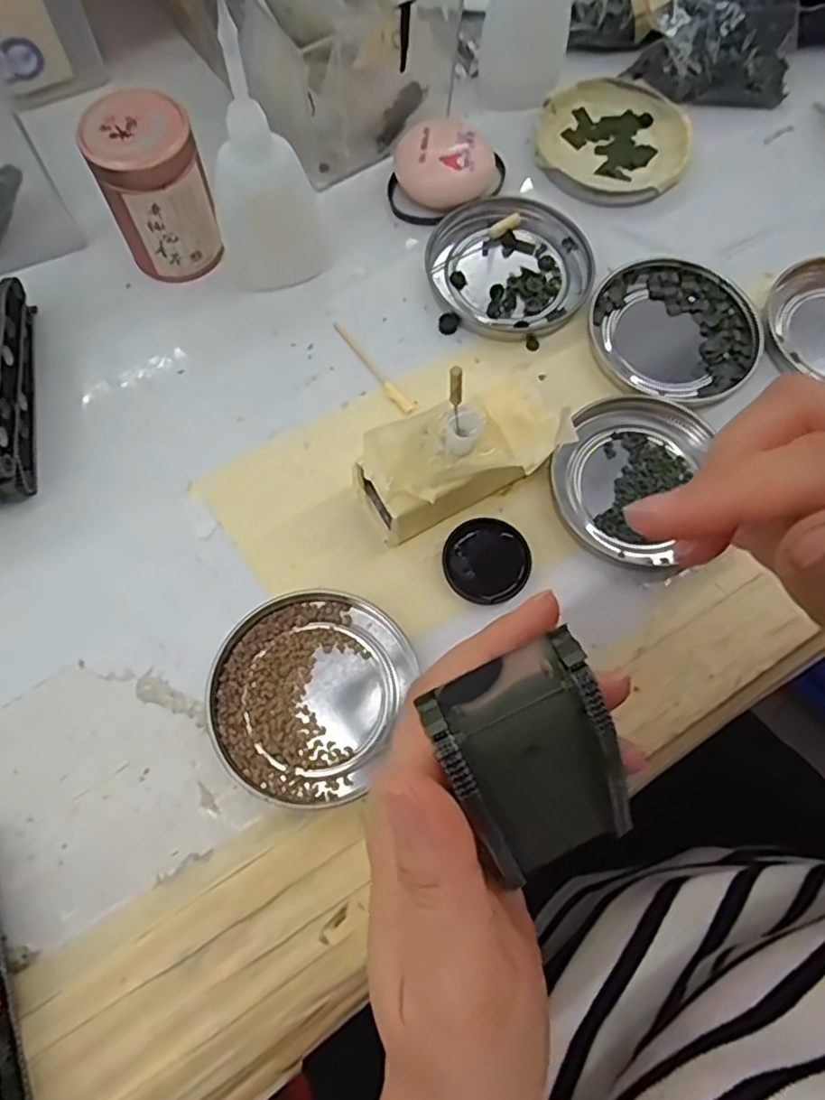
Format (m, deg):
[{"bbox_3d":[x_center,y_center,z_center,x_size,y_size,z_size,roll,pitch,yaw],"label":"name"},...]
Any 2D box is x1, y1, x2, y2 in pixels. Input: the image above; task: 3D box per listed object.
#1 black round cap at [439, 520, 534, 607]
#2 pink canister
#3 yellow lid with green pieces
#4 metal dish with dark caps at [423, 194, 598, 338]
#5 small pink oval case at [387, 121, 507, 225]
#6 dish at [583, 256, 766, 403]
[{"bbox_3d":[0.031,0.004,0.277,0.035,0.005,0.035,1,71,-2],"label":"black round cap"},{"bbox_3d":[-0.112,-0.157,0.298,0.043,0.066,0.039,-23,73,-9],"label":"pink canister"},{"bbox_3d":[0.107,-0.218,0.355,0.080,0.010,0.081,33,73,9],"label":"yellow lid with green pieces"},{"bbox_3d":[0.047,-0.139,0.326,0.078,0.008,0.074,1,71,-2],"label":"metal dish with dark caps"},{"bbox_3d":[0.017,-0.187,0.333,0.054,0.023,0.046,11,71,2],"label":"small pink oval case"},{"bbox_3d":[0.124,-0.105,0.317,0.078,0.007,0.071,1,71,-2],"label":"dish"}]

